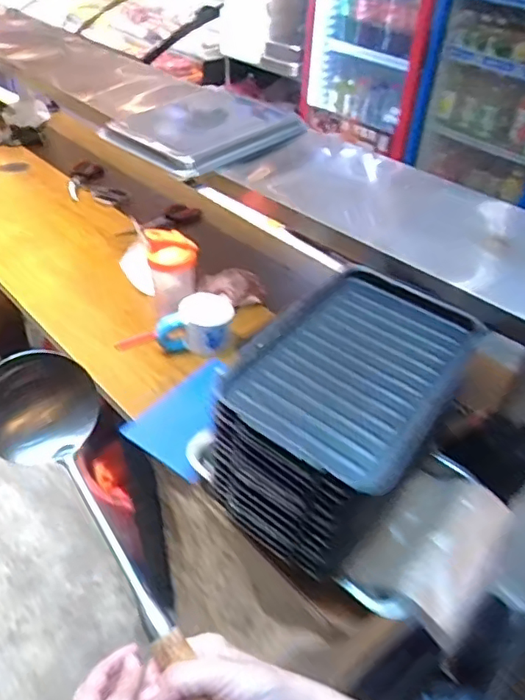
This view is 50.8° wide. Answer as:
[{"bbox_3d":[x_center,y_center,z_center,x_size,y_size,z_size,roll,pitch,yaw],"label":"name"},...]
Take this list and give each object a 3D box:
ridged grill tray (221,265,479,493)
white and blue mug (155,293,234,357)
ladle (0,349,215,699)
[{"bbox_3d":[0.107,0.014,0.644,0.215,0.055,0.297,28,45,24],"label":"ridged grill tray"},{"bbox_3d":[-0.122,-0.050,1.000,0.130,0.074,0.112,4,40,-3],"label":"white and blue mug"},{"bbox_3d":[-0.106,0.158,0.424,0.090,0.068,0.354,-26,70,-33],"label":"ladle"}]

